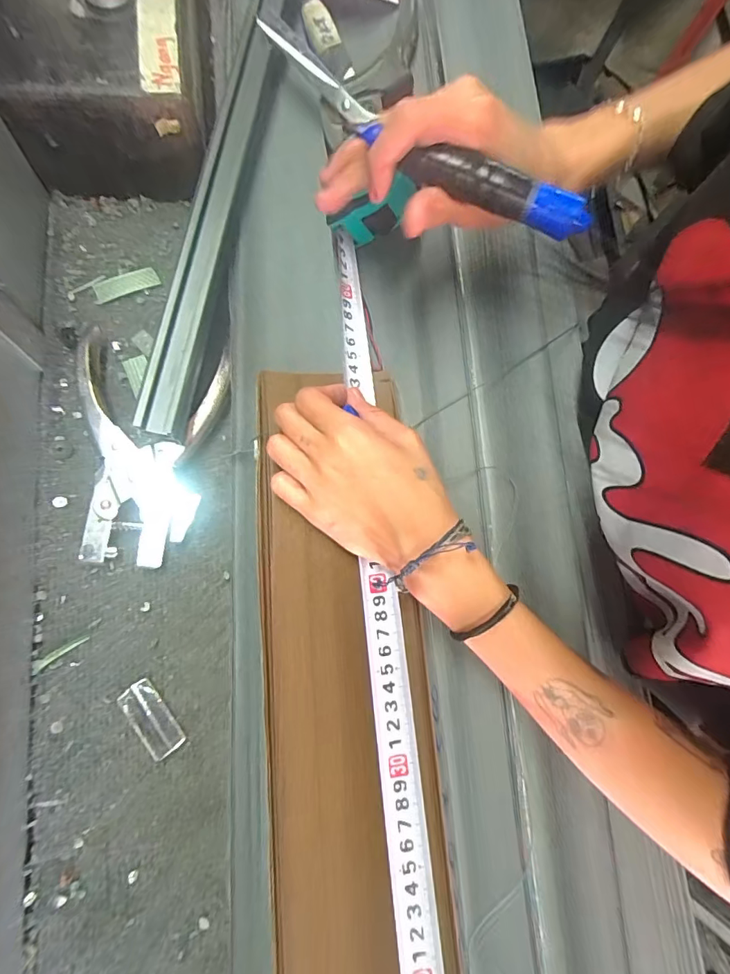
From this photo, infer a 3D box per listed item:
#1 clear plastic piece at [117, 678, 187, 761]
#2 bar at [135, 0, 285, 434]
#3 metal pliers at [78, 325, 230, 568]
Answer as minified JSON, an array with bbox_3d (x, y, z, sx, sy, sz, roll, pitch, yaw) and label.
[{"bbox_3d":[-0.128,0.139,0.274,0.021,0.004,0.045,-33,86,-22],"label":"clear plastic piece"},{"bbox_3d":[-0.098,-0.206,0.320,0.024,0.037,0.357,11,77,-5],"label":"bar"},{"bbox_3d":[-0.143,-0.024,0.292,0.088,0.019,0.144,5,77,-6],"label":"metal pliers"}]

